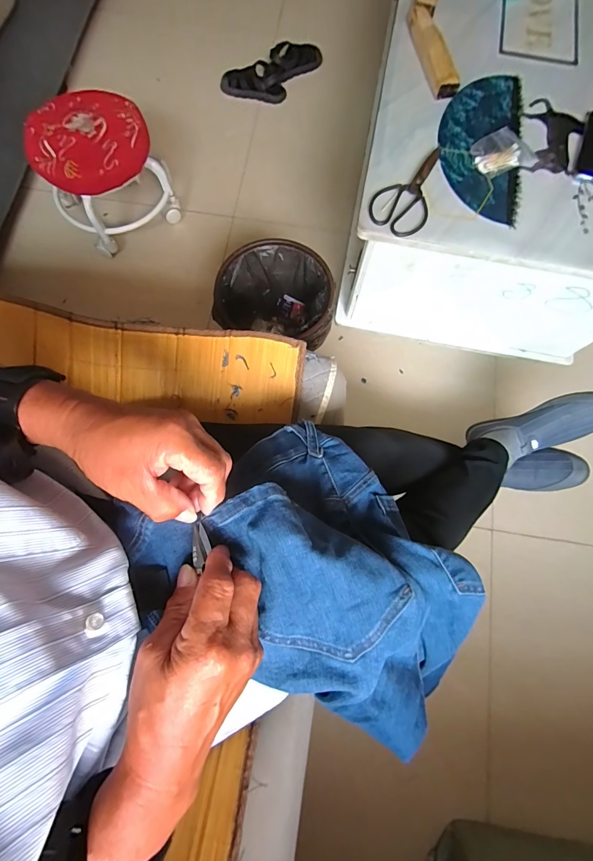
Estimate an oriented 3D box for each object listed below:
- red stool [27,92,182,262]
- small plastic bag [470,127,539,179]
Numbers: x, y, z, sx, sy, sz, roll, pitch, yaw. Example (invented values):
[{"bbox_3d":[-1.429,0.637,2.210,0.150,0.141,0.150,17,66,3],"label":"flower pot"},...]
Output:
[{"bbox_3d":[-0.503,-0.669,0.934,0.299,0.218,0.259,-28,79,-7],"label":"red stool"},{"bbox_3d":[0.376,-0.510,0.651,0.115,0.010,0.085,-19,77,-5],"label":"small plastic bag"}]

